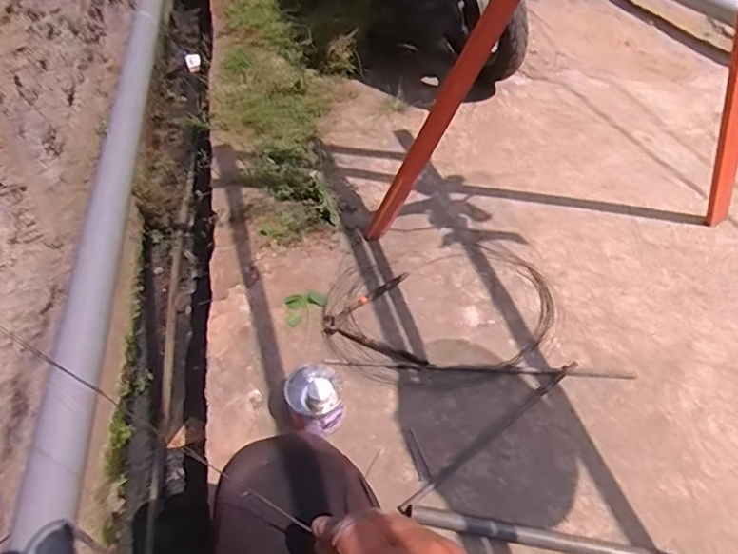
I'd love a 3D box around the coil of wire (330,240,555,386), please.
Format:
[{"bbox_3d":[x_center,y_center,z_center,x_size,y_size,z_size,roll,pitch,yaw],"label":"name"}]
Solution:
[{"bbox_3d":[0.147,0.069,1.126,0.464,0.016,0.345,-6,51,-4],"label":"coil of wire"}]

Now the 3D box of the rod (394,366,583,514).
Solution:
[{"bbox_3d":[0.224,0.270,0.962,0.425,0.010,0.015,-31,57,-23],"label":"rod"}]

